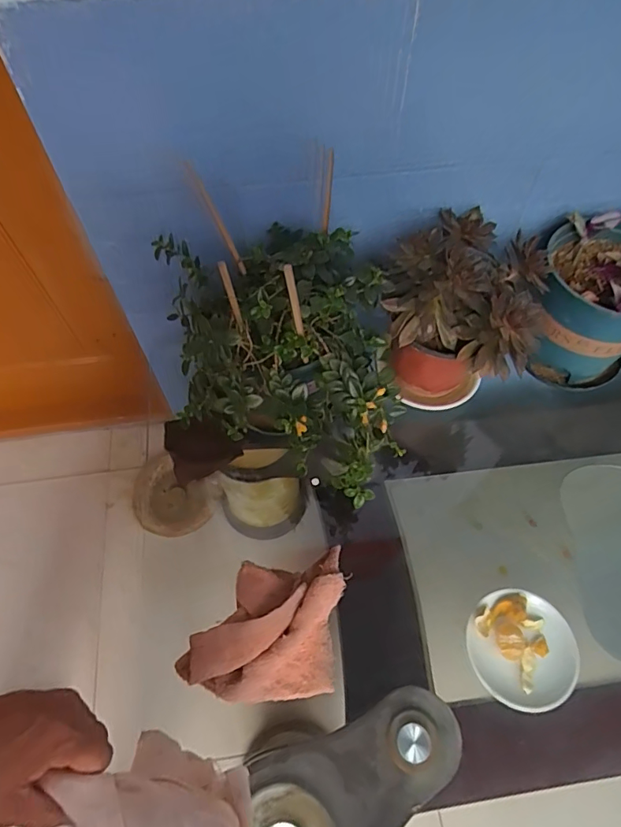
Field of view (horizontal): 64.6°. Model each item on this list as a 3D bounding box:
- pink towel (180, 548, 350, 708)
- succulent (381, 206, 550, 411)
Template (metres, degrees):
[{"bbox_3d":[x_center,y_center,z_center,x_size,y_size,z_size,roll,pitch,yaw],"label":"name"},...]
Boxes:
[{"bbox_3d":[-0.053,0.244,0.568,0.185,0.044,0.154,-4,61,-2],"label":"pink towel"},{"bbox_3d":[0.208,-0.143,0.682,0.183,0.234,0.194,0,61,0],"label":"succulent"}]

